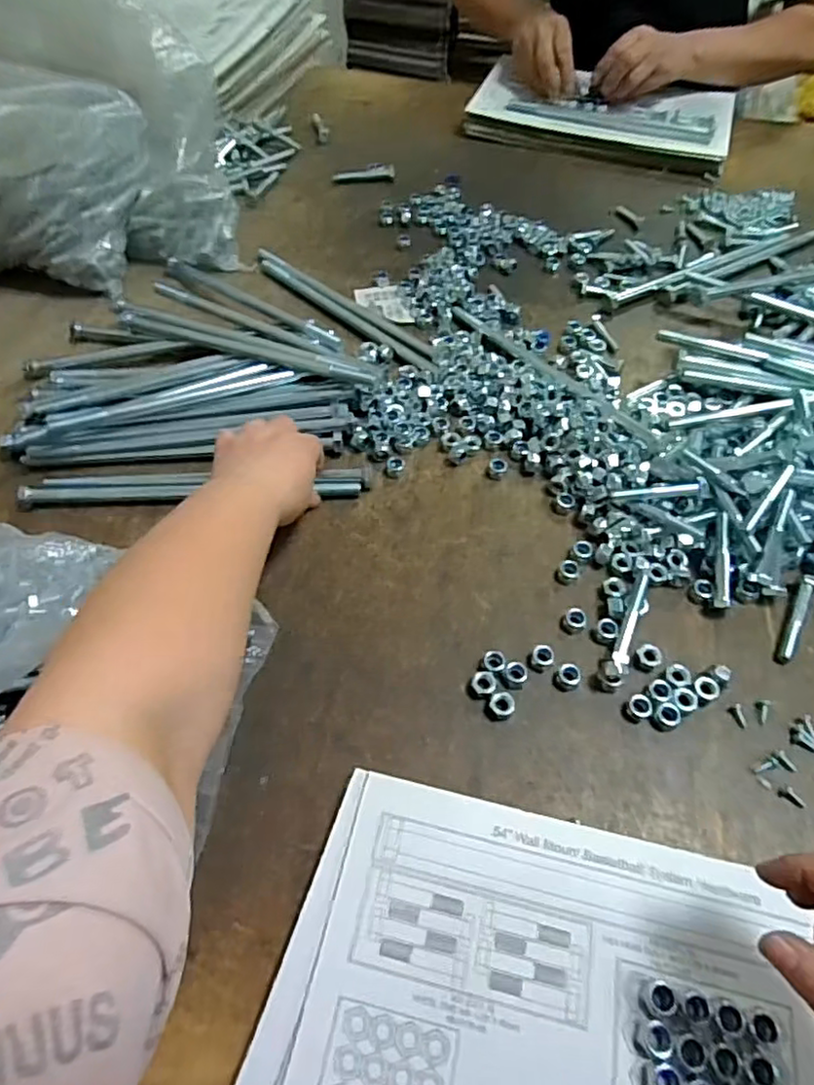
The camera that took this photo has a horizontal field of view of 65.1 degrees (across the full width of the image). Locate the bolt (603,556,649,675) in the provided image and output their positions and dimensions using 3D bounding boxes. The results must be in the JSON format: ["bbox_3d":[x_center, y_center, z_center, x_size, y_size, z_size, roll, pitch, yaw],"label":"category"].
[{"bbox_3d":[0.155,0.047,0.440,0.012,0.012,0.095,21,59,13],"label":"bolt"}]

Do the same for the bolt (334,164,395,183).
[{"bbox_3d":[-0.054,-0.466,0.804,0.076,0.018,0.015,-1,56,-1],"label":"bolt"}]

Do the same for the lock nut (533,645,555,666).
[{"bbox_3d":[0.092,0.076,0.429,0.014,0.008,0.015,0,56,0],"label":"lock nut"}]

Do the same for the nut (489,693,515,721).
[{"bbox_3d":[0.061,0.106,0.412,0.016,0.007,0.017,0,56,0],"label":"nut"}]

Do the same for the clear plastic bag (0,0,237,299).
[{"bbox_3d":[-0.377,-0.345,0.544,0.189,0.282,0.480,43,36,24],"label":"clear plastic bag"}]

